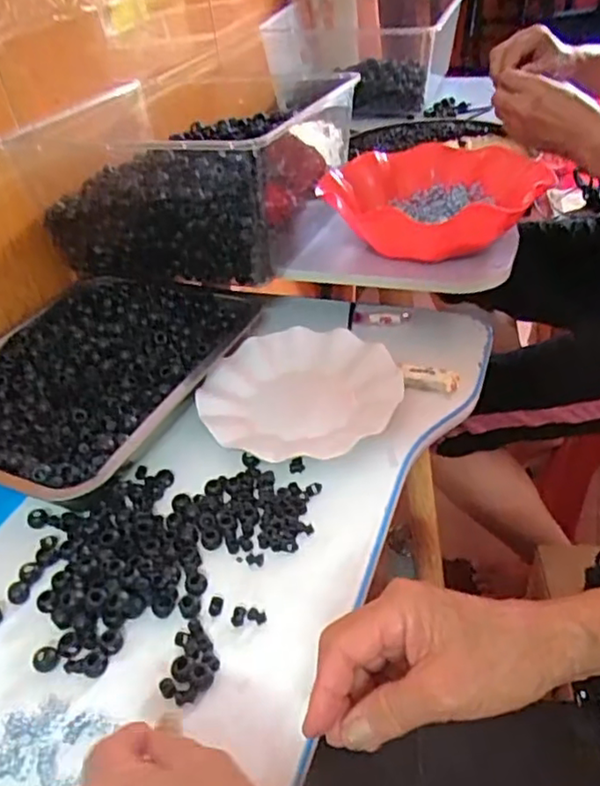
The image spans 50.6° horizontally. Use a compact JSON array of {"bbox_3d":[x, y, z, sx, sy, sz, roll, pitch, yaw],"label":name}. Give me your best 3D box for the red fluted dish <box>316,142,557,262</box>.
[{"bbox_3d":[0.136,-0.207,0.672,0.214,0.062,0.236,2,38,12],"label":"red fluted dish"}]

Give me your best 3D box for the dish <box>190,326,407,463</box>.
[{"bbox_3d":[0.002,-0.003,0.587,0.183,0.021,0.170,-5,38,4],"label":"dish"}]

